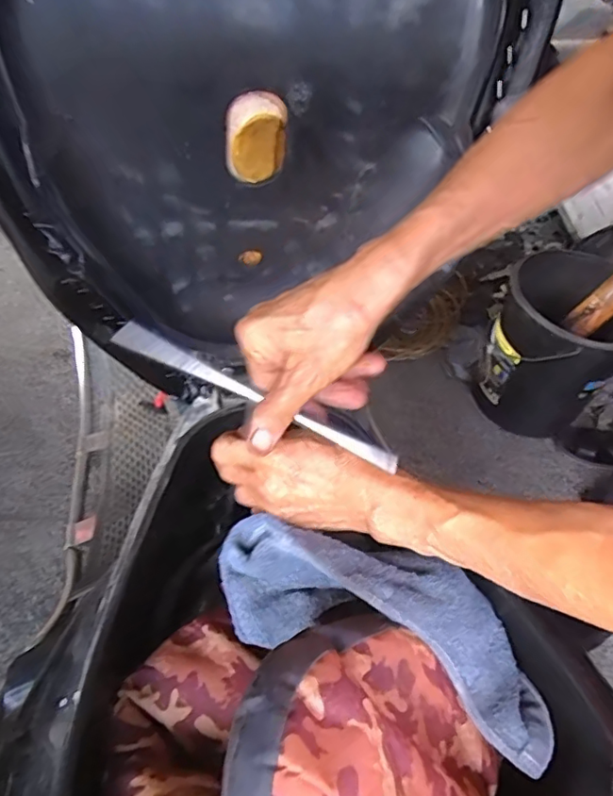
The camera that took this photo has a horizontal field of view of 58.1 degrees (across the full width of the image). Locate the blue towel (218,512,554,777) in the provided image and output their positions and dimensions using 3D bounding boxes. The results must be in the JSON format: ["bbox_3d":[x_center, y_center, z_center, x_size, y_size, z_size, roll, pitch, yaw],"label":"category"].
[{"bbox_3d":[0.051,0.143,0.369,0.231,0.058,0.099,22,50,10],"label":"blue towel"}]

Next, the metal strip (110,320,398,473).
[{"bbox_3d":[-0.033,0.000,0.351,0.192,0.011,0.014,26,51,3],"label":"metal strip"}]

